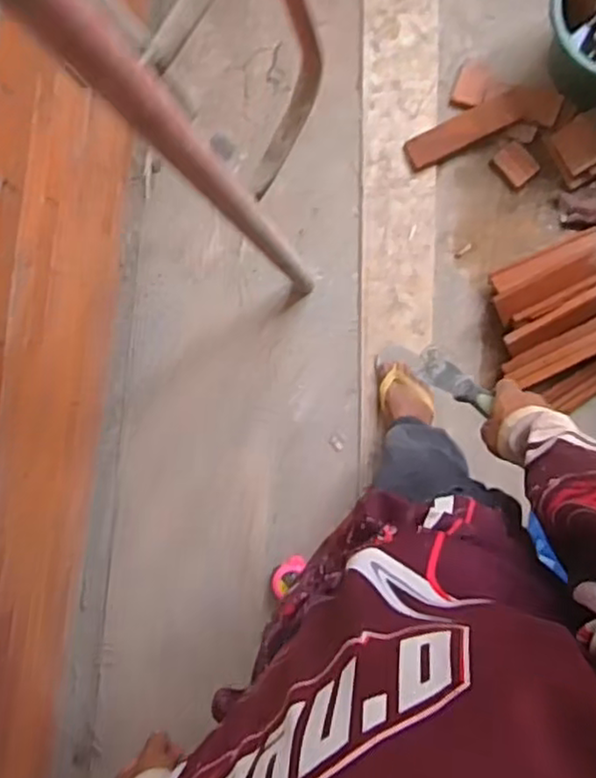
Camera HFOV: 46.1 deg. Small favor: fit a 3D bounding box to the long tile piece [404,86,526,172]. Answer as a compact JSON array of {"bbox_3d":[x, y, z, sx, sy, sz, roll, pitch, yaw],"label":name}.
[{"bbox_3d":[0.332,-0.515,1.395,0.238,0.020,0.070,-23,88,19],"label":"long tile piece"}]

